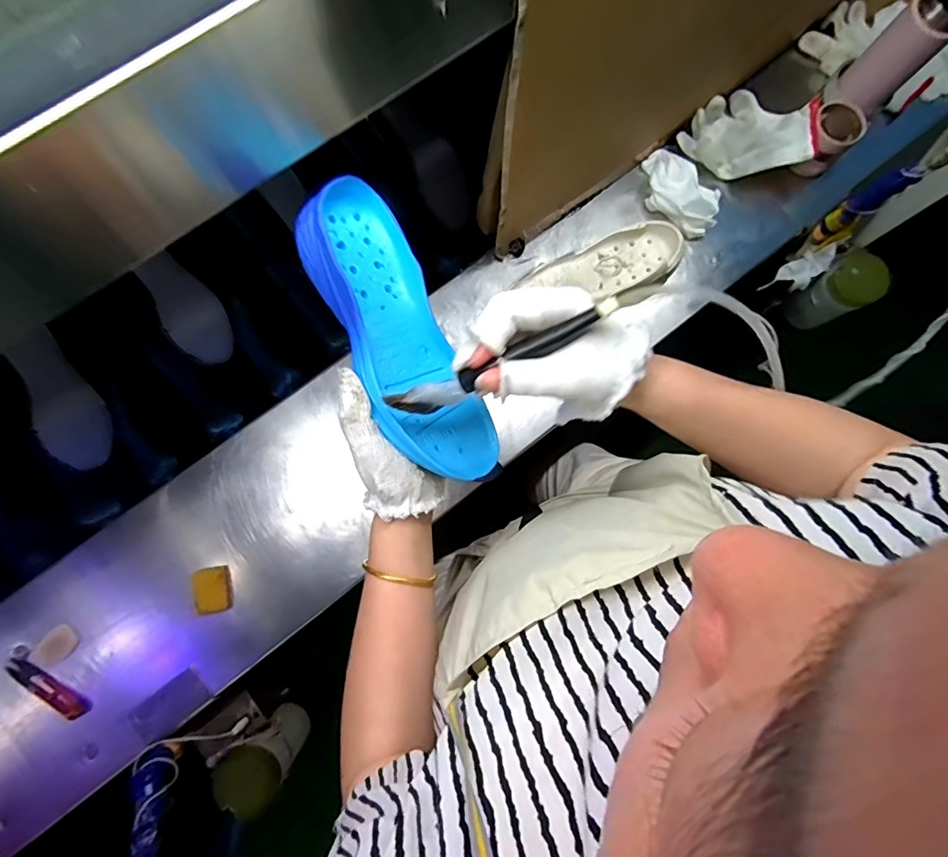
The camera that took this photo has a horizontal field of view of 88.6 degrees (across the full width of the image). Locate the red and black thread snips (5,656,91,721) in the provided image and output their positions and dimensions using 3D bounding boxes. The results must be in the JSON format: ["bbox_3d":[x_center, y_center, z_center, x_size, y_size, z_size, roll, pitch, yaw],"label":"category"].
[{"bbox_3d":[-0.486,0.294,0.550,0.109,0.008,0.026,30,81,5],"label":"red and black thread snips"}]

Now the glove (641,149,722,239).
[{"bbox_3d":[0.280,-0.323,0.660,0.128,0.035,0.084,40,82,6],"label":"glove"}]

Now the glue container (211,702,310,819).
[{"bbox_3d":[-0.271,0.433,0.647,0.078,0.125,0.083,44,82,7],"label":"glue container"}]

